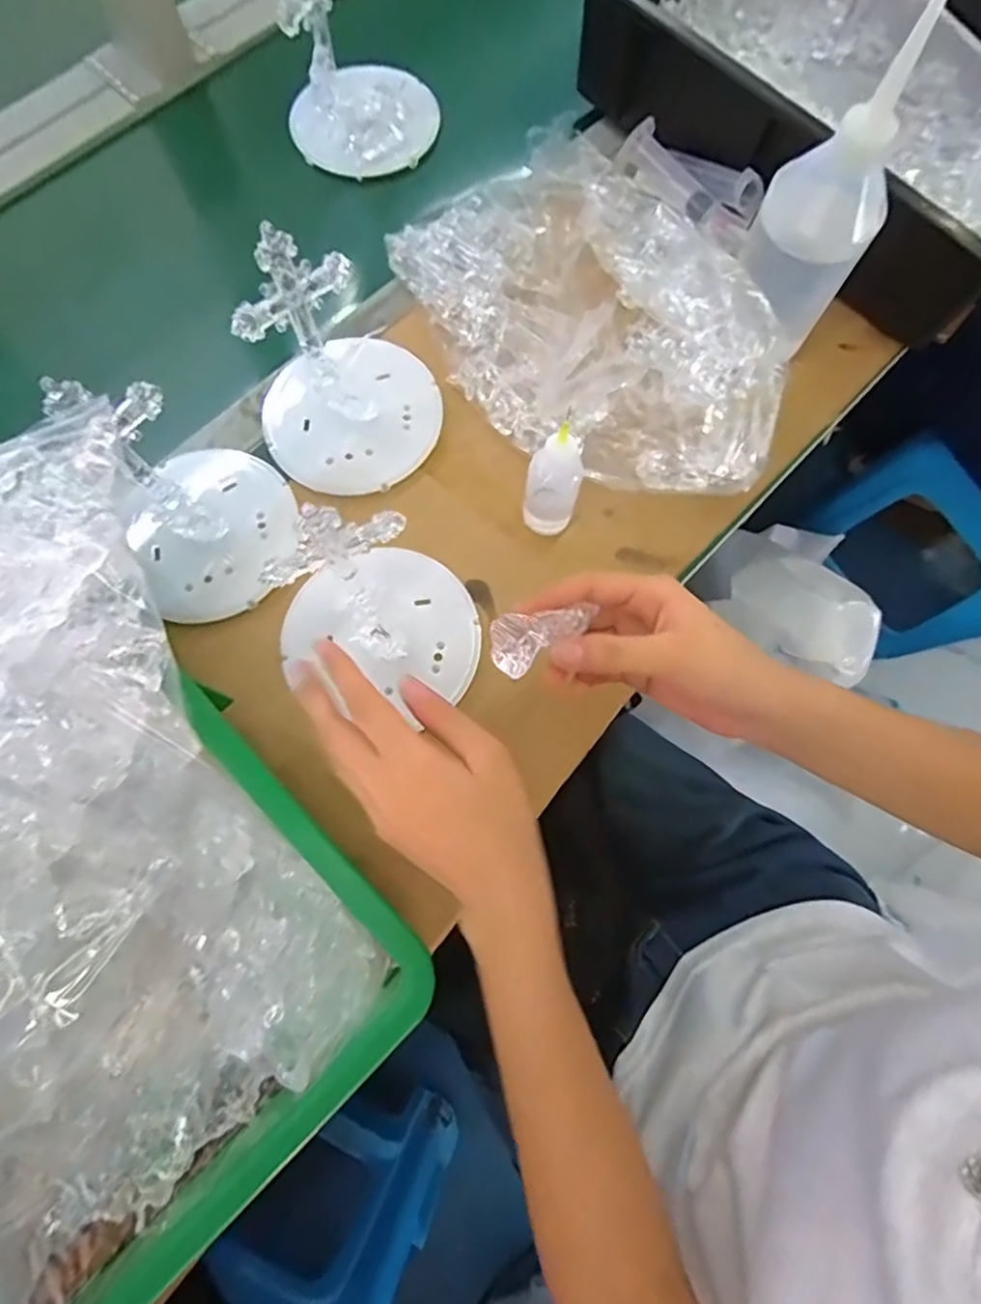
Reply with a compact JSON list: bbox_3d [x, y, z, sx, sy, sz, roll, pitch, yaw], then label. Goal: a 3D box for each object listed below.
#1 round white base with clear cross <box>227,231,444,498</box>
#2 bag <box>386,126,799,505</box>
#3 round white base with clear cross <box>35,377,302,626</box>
[{"bbox_3d":[-0.100,-0.188,0.396,0.124,0.111,0.120,0,75,0],"label":"round white base with clear cross"},{"bbox_3d":[0.064,-0.237,0.433,0.171,0.065,0.325,-39,78,-10],"label":"bag"},{"bbox_3d":[-0.190,-0.100,0.372,0.109,0.115,0.122,-32,77,-9],"label":"round white base with clear cross"}]

